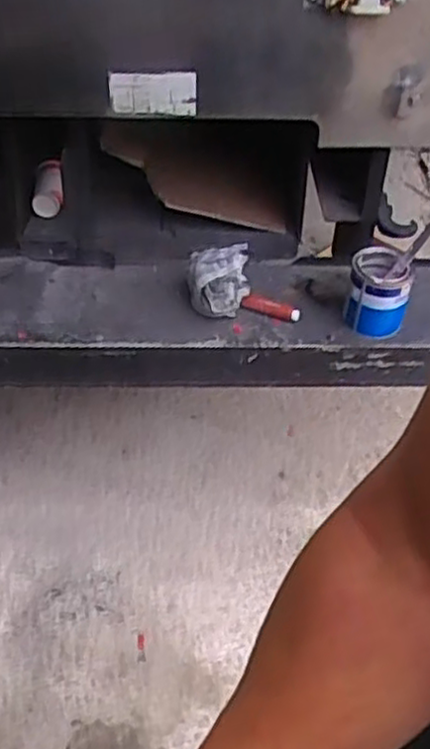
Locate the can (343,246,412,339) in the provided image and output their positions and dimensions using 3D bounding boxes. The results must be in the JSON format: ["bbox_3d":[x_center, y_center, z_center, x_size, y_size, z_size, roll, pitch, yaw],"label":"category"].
[{"bbox_3d":[0.287,-0.148,1.283,0.110,0.110,0.114,8,45,5],"label":"can"}]

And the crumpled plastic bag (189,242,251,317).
[{"bbox_3d":[0.005,-0.162,1.292,0.108,0.098,0.102,3,45,0],"label":"crumpled plastic bag"}]

